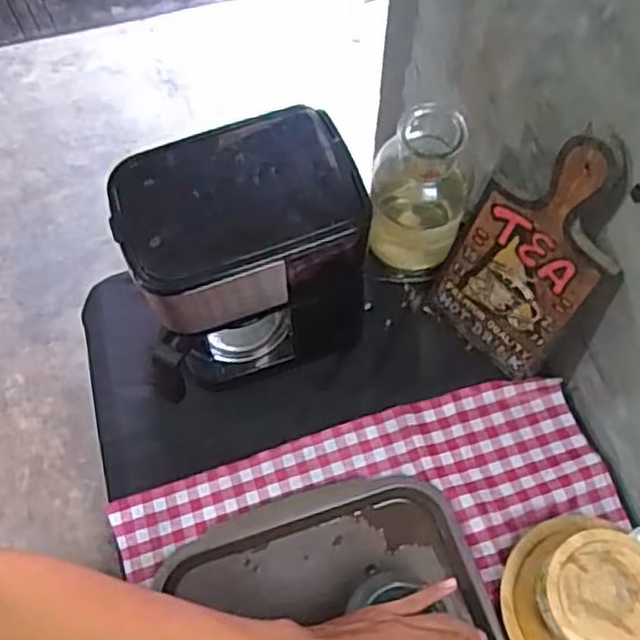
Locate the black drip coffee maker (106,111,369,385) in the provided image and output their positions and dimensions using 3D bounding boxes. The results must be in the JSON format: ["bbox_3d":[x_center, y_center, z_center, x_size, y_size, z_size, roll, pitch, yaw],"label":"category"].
[{"bbox_3d":[-0.062,-0.052,0.677,0.196,0.248,0.130,-16,67,-7],"label":"black drip coffee maker"}]

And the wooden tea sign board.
[{"bbox_3d":[0.196,-0.058,0.675,0.009,0.275,0.132,-34,66,-31],"label":"wooden tea sign board"}]

